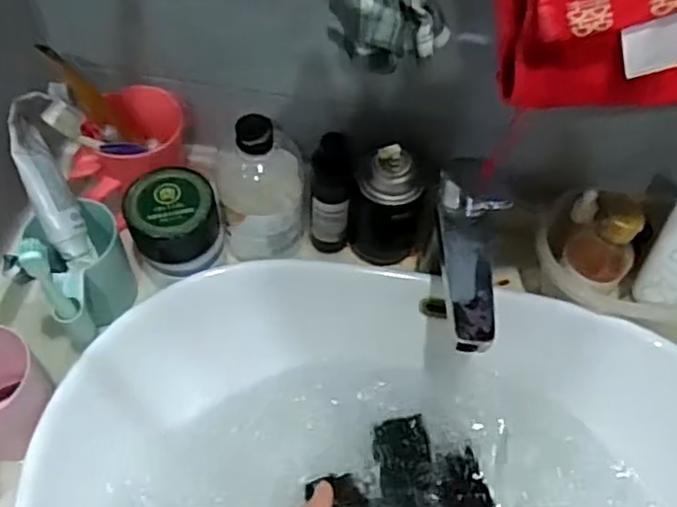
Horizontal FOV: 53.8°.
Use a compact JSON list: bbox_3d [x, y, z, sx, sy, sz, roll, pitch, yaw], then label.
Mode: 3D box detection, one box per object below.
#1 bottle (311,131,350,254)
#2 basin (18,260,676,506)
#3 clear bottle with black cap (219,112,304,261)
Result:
[{"bbox_3d":[-0.007,-0.051,0.608,0.034,0.132,0.031,2,57,-2],"label":"bottle"},{"bbox_3d":[0.064,0.207,0.527,0.559,0.113,0.396,21,59,10],"label":"basin"},{"bbox_3d":[-0.068,-0.050,0.595,0.075,0.149,0.066,-2,58,-5],"label":"clear bottle with black cap"}]

